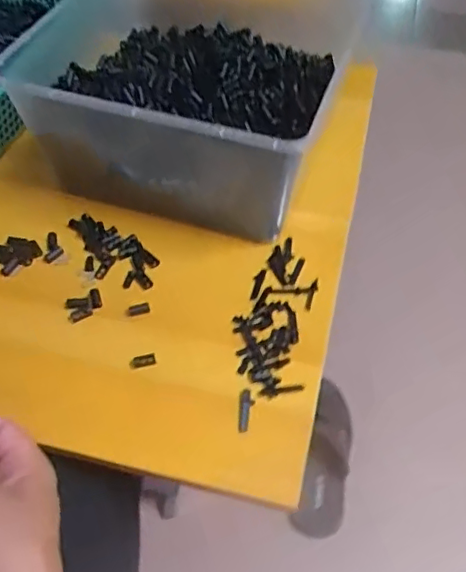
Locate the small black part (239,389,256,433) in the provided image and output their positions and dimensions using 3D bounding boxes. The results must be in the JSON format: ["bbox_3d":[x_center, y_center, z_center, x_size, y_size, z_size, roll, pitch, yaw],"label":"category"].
[{"bbox_3d":[0.011,0.100,0.475,0.011,0.006,0.036,3,51,2],"label":"small black part"}]

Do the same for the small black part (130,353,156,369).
[{"bbox_3d":[-0.077,0.063,0.503,0.021,0.006,0.010,-10,52,-9],"label":"small black part"}]

